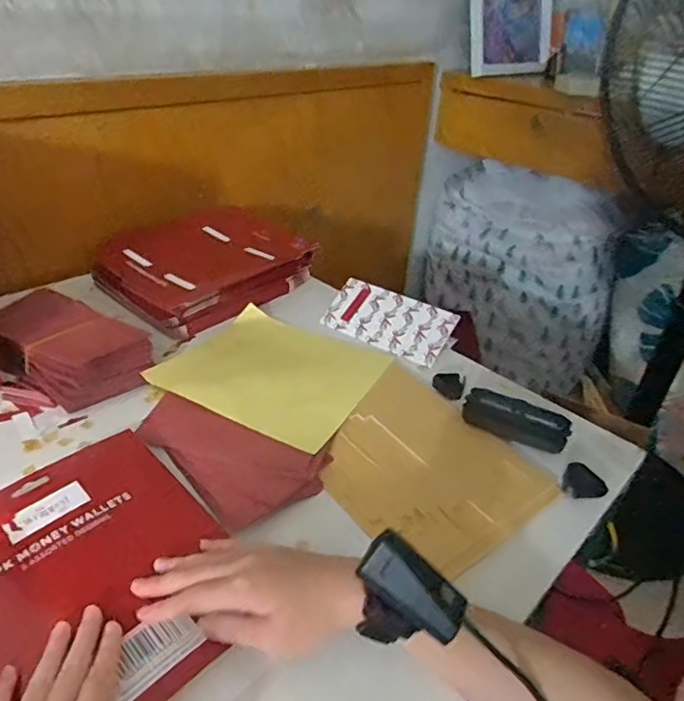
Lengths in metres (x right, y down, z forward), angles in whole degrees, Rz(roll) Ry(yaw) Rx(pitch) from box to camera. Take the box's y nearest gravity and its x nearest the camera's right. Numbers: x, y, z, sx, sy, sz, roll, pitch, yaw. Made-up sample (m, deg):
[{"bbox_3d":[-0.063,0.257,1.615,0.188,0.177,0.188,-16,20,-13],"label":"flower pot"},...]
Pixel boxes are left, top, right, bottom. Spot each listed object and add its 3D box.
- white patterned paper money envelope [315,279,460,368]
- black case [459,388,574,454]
[{"bbox_3d":[0.062,-0.041,0.754,0.175,0.011,0.083,22,71,25],"label":"white patterned paper money envelope"},{"bbox_3d":[0.191,0.076,0.606,0.111,0.027,0.044,16,35,18],"label":"black case"}]

